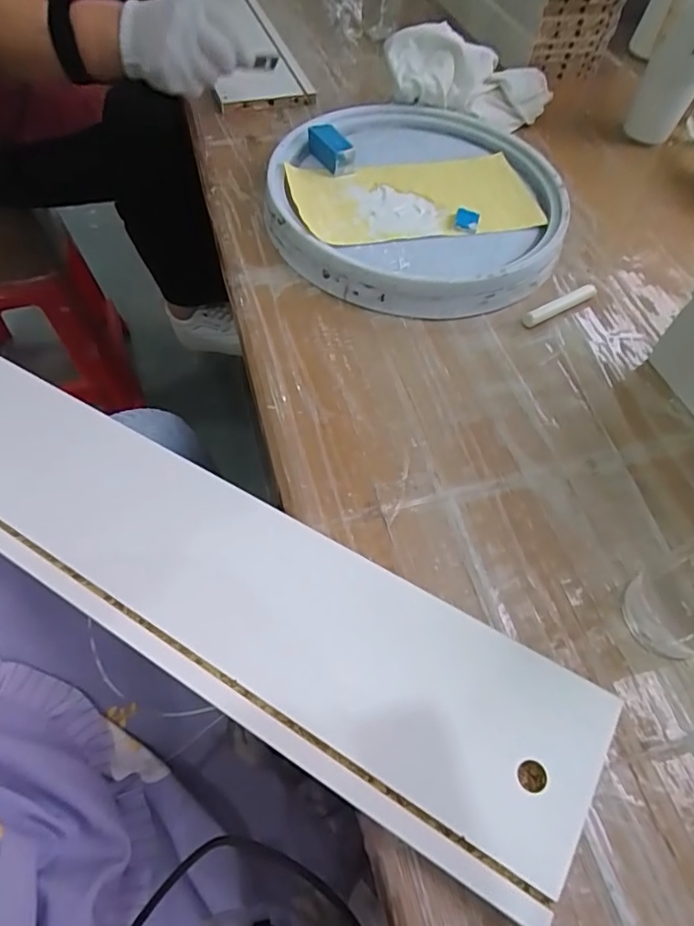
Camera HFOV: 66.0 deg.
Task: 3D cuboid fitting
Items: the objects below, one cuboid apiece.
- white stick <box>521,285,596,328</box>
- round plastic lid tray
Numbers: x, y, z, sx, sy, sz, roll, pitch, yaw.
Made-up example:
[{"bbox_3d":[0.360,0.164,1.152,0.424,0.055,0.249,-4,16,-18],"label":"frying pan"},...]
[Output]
[{"bbox_3d":[0.200,-0.147,0.498,0.086,0.013,0.011,-24,62,-18],"label":"white stick"},{"bbox_3d":[0.072,-0.287,0.559,0.287,0.036,0.338,11,57,3],"label":"round plastic lid tray"}]

